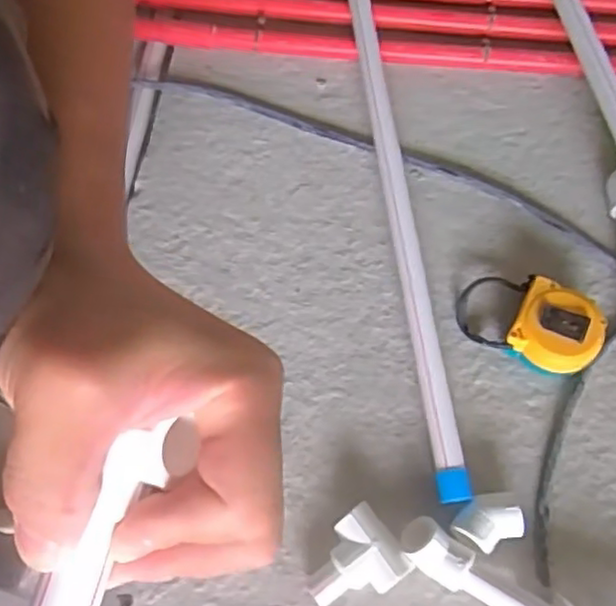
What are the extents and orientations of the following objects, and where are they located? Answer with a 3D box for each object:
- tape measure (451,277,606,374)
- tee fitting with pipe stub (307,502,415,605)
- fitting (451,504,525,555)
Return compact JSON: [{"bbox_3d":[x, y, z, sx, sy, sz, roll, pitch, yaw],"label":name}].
[{"bbox_3d":[0.168,0.013,0.511,0.106,0.040,0.061,28,70,14],"label":"tape measure"},{"bbox_3d":[0.029,0.174,0.448,0.063,0.030,0.052,-34,72,-13],"label":"tee fitting with pipe stub"},{"bbox_3d":[0.121,0.152,0.453,0.046,0.024,0.030,7,68,2],"label":"fitting"}]

